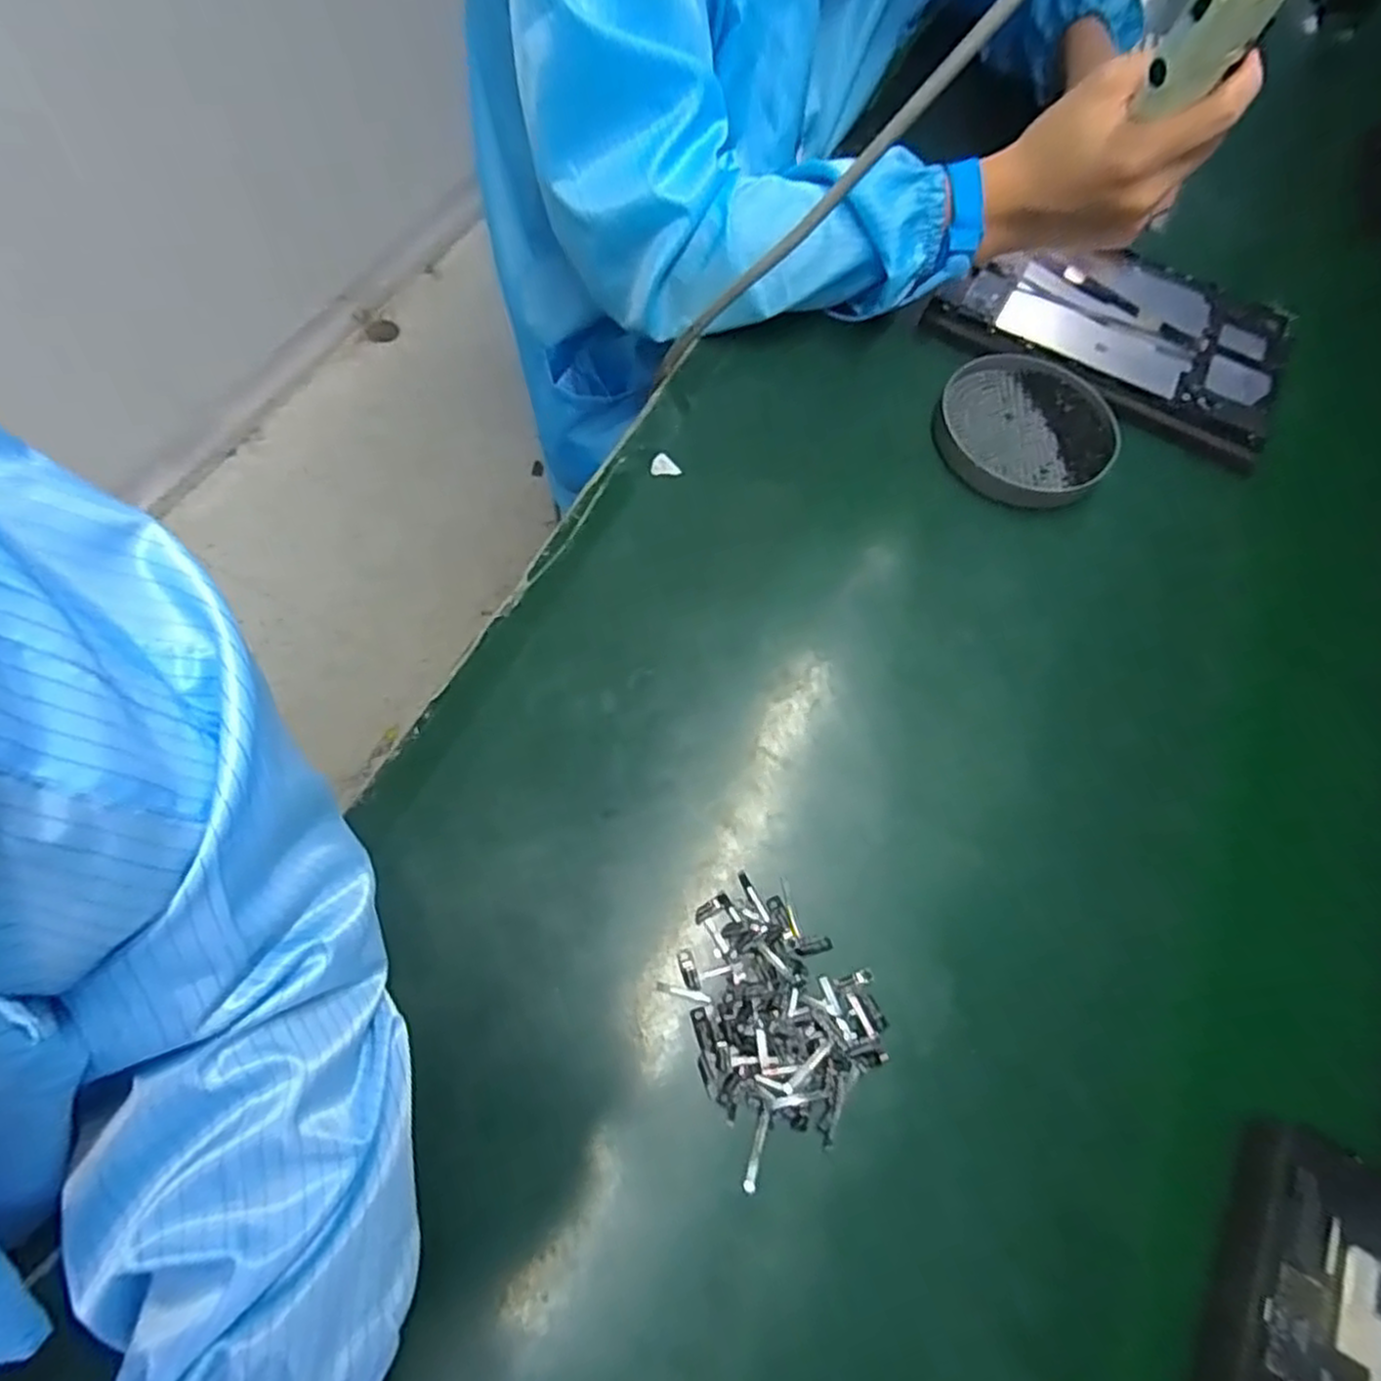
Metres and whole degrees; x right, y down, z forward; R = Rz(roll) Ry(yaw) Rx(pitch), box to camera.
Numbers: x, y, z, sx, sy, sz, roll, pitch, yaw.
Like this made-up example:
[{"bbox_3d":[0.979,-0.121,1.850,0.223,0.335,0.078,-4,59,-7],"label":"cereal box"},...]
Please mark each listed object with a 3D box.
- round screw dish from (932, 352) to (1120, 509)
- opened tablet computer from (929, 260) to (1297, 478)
[{"bbox_3d":[0.222,-0.174,0.496,0.112,0.020,0.122,3,65,-6],"label":"round screw dish"},{"bbox_3d":[0.311,-0.267,0.544,0.233,0.017,0.171,31,65,8],"label":"opened tablet computer"}]

